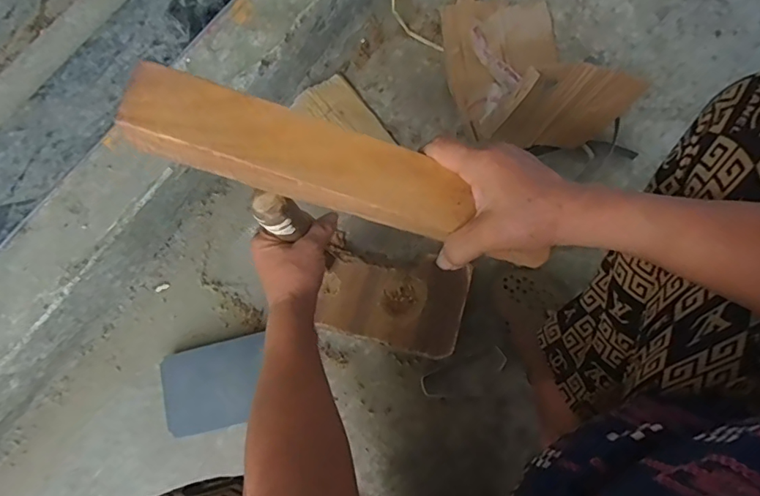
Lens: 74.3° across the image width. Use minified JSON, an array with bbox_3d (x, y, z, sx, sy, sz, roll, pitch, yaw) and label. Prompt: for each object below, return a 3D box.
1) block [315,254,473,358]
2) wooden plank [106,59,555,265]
[{"bbox_3d":[0.019,0.062,0.629,0.174,0.024,0.115,15,78,3],"label":"block"},{"bbox_3d":[-0.027,-0.056,0.366,0.301,0.027,0.062,19,78,-6],"label":"wooden plank"}]

